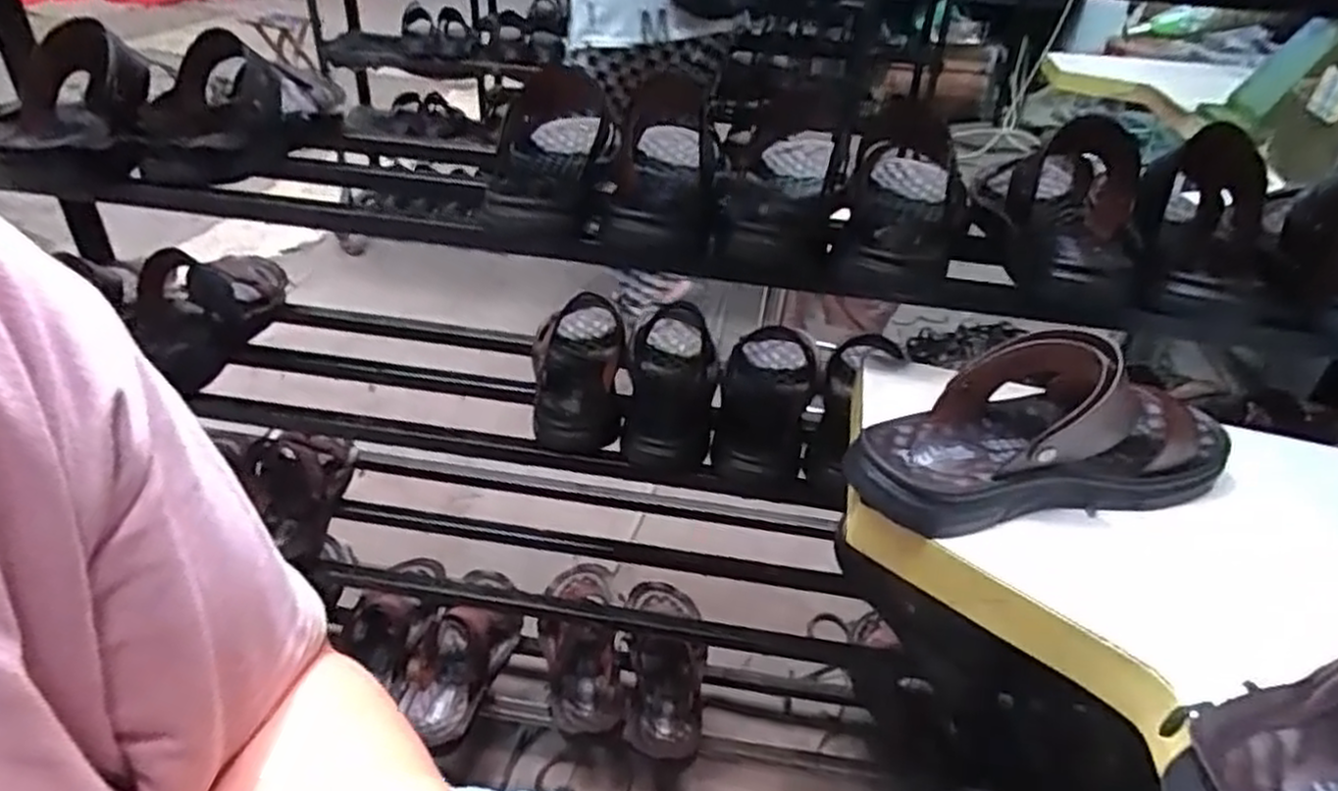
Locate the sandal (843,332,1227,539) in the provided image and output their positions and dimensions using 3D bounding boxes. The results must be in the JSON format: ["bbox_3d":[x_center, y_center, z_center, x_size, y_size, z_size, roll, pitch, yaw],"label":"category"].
[{"bbox_3d":[0.246,0.012,0.507,0.262,0.098,0.100,-6,36,-15],"label":"sandal"}]

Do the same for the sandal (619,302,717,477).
[{"bbox_3d":[0.003,-0.033,0.839,0.099,0.071,0.272,5,35,1],"label":"sandal"}]

